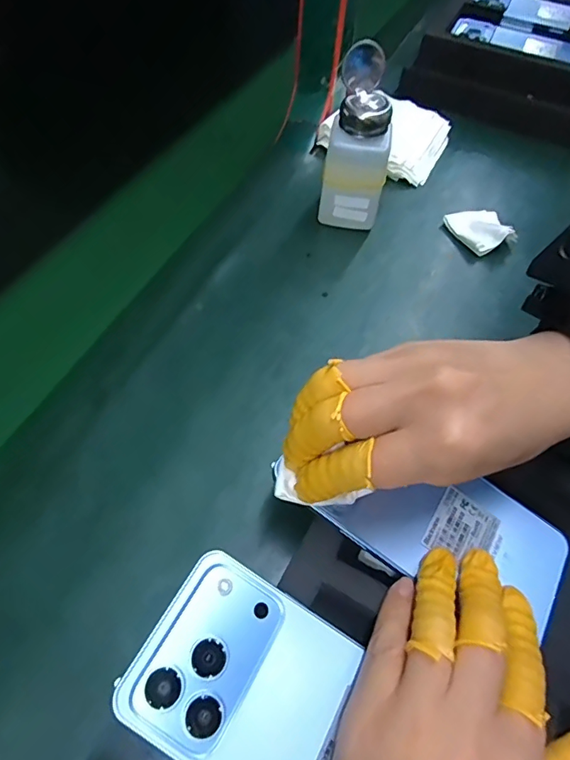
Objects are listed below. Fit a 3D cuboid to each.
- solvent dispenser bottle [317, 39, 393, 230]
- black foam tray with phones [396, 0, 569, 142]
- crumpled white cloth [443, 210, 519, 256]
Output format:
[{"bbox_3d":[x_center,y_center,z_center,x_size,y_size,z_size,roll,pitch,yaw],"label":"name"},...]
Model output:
[{"bbox_3d":[0.064,-0.192,0.394,0.054,0.134,0.051,13,58,5],"label":"solvent dispenser bottle"},{"bbox_3d":[0.354,-0.495,0.653,0.222,0.074,0.475,26,60,13],"label":"black foam tray with phones"},{"bbox_3d":[0.180,-0.141,0.437,0.043,0.027,0.054,-16,60,-13],"label":"crumpled white cloth"}]

